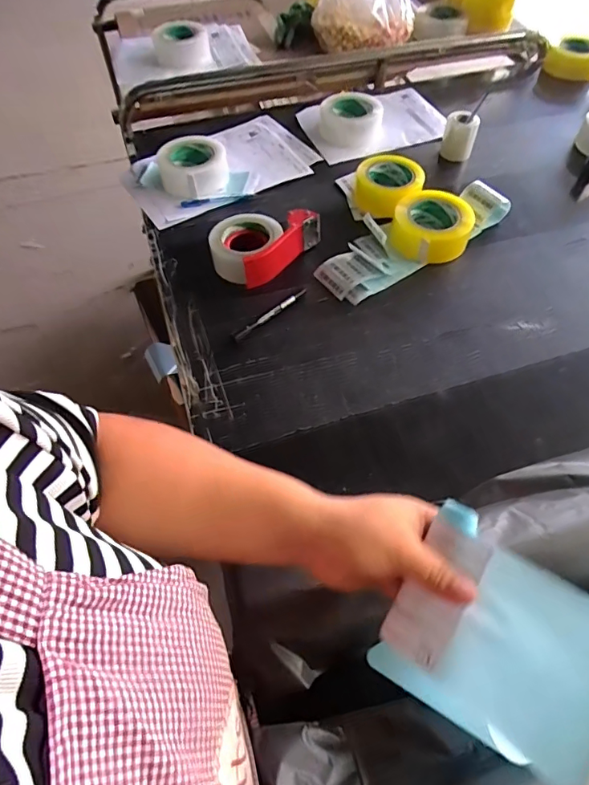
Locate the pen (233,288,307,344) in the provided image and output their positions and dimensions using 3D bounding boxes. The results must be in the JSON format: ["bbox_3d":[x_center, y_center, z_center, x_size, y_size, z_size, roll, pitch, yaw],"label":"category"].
[{"bbox_3d":[-0.033,-0.117,0.704,0.140,0.016,0.013,-38,63,-23],"label":"pen"}]

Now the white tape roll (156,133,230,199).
[{"bbox_3d":[-0.193,-0.425,0.894,0.119,0.057,0.123,0,55,0],"label":"white tape roll"}]

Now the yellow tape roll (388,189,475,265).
[{"bbox_3d":[0.223,-0.268,0.783,0.119,0.058,0.124,0,55,0],"label":"yellow tape roll"}]

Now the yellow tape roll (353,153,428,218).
[{"bbox_3d":[0.165,-0.361,0.849,0.113,0.057,0.121,0,55,0],"label":"yellow tape roll"}]

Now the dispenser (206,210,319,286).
[{"bbox_3d":[-0.056,-0.243,0.763,0.116,0.065,0.167,35,63,22],"label":"dispenser"}]

